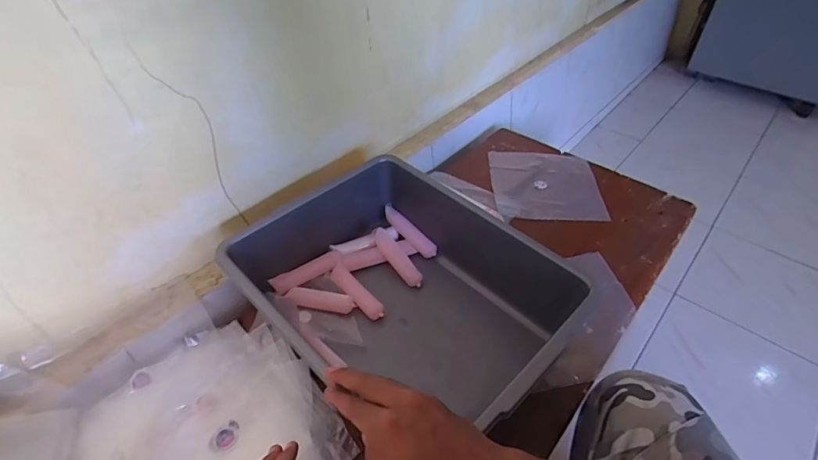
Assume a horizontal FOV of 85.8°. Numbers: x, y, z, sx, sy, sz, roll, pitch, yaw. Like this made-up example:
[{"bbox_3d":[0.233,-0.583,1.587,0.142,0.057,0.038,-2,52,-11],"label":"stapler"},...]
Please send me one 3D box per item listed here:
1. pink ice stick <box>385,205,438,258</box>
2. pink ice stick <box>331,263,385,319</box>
[{"bbox_3d":[0.001,0.003,0.711,0.020,0.019,0.112,-34,66,-30],"label":"pink ice stick"},{"bbox_3d":[-0.075,0.088,0.637,0.027,0.018,0.105,-32,52,-29],"label":"pink ice stick"}]

